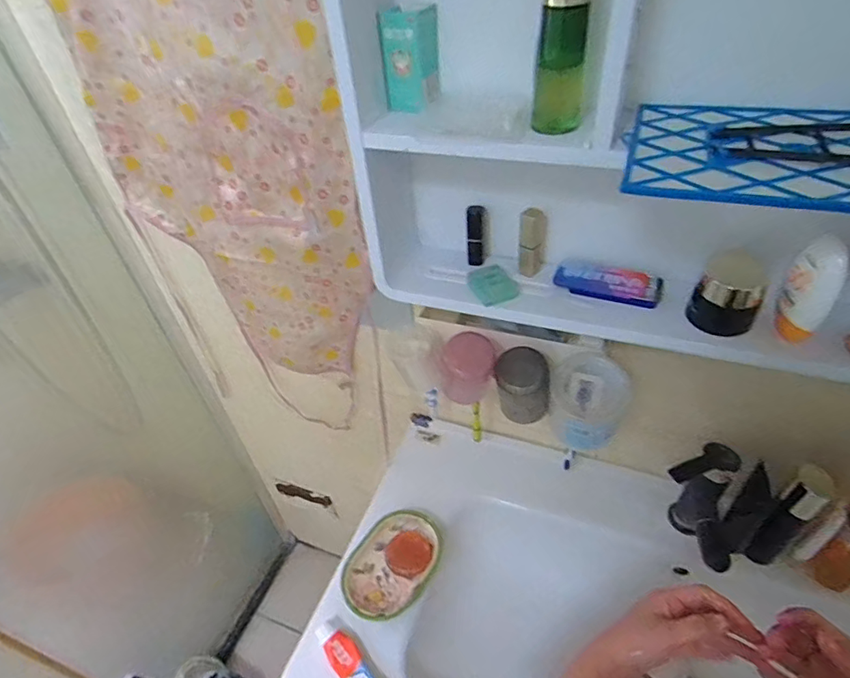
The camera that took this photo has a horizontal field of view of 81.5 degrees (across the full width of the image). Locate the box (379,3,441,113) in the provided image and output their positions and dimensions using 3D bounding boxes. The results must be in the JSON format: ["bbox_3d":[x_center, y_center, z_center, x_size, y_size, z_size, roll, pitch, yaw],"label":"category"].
[{"bbox_3d":[-0.013,-0.267,0.471,0.042,0.080,0.047,15,45,21],"label":"box"}]

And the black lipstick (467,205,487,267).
[{"bbox_3d":[0.060,-0.118,0.578,0.020,0.073,0.021,1,42,7],"label":"black lipstick"}]

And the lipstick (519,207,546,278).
[{"bbox_3d":[0.118,-0.106,0.549,0.026,0.077,0.019,4,42,11],"label":"lipstick"}]

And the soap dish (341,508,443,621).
[{"bbox_3d":[-0.043,0.306,0.677,0.149,0.027,0.109,-35,49,-29],"label":"soap dish"}]

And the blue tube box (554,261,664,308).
[{"bbox_3d":[0.199,-0.063,0.538,0.109,0.018,0.048,17,46,23],"label":"blue tube box"}]

